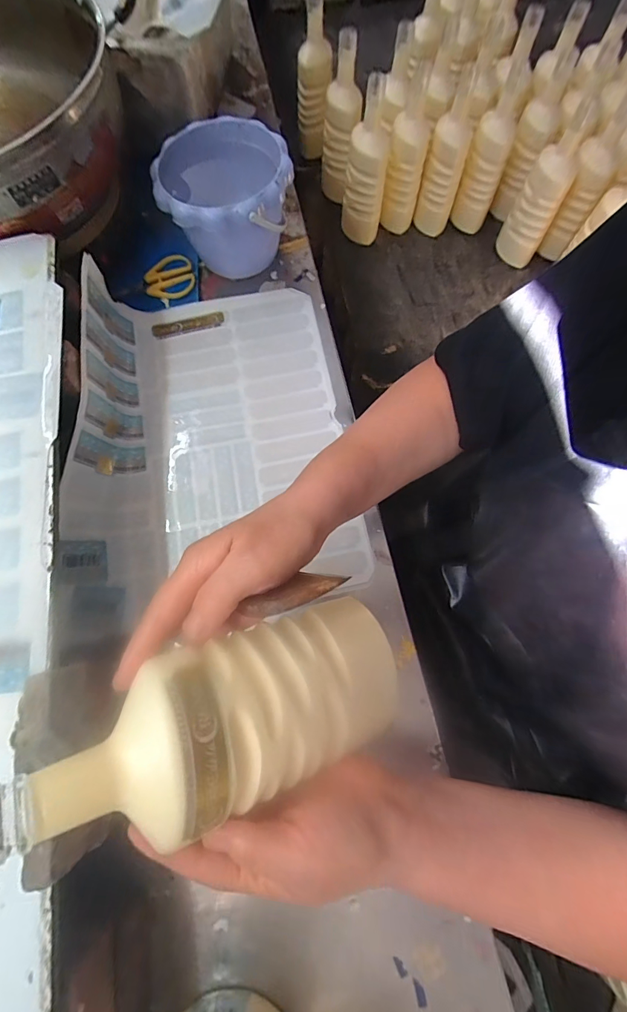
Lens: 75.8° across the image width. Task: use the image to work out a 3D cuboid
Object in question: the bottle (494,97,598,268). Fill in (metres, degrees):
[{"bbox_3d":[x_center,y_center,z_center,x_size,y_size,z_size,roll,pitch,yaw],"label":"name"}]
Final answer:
[{"bbox_3d":[0.440,-0.601,0.775,0.082,0.250,0.078,25,73,8],"label":"bottle"}]

